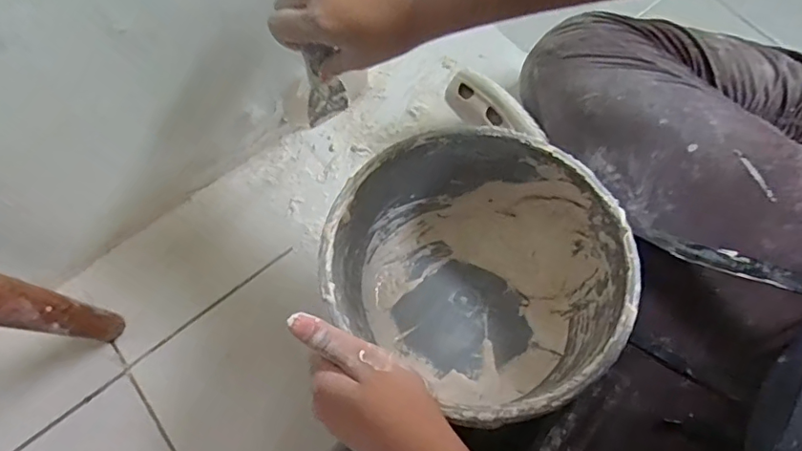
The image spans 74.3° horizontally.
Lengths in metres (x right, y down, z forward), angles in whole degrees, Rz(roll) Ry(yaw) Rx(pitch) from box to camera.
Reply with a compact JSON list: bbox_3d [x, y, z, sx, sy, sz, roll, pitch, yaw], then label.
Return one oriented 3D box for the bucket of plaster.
[{"bbox_3d":[0.062,0.034,0.453,0.226,0.125,0.211,34,73,13],"label":"bucket of plaster"}]

